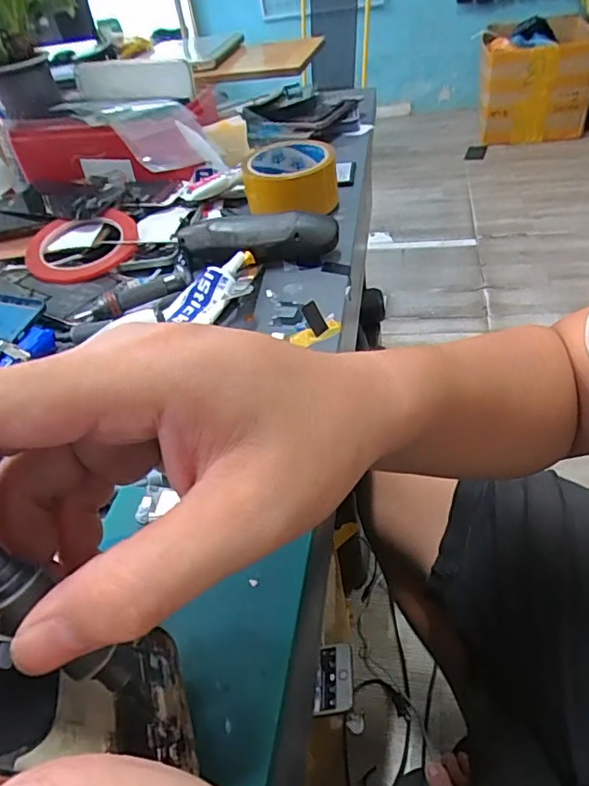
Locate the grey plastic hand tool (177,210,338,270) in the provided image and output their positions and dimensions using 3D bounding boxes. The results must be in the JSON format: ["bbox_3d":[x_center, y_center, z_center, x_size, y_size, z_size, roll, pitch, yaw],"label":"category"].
[{"bbox_3d":[-0.034,-0.139,0.477,0.141,0.039,0.029,2,43,8],"label":"grey plastic hand tool"}]

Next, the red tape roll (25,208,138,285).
[{"bbox_3d":[-0.208,-0.149,0.518,0.107,0.019,0.112,-19,44,-14],"label":"red tape roll"}]

